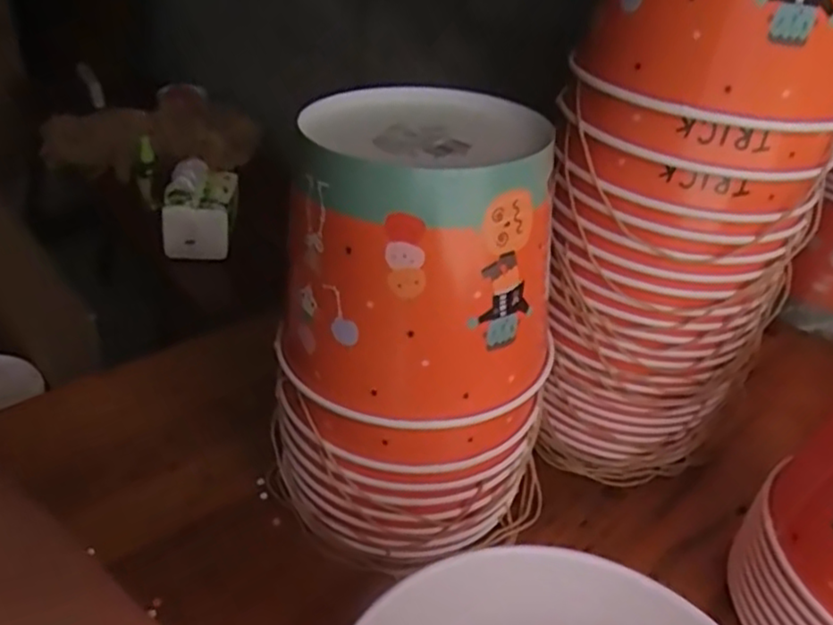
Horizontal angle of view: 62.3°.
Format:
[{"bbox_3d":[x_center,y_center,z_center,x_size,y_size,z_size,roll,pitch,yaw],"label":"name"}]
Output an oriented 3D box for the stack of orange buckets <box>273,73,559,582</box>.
[{"bbox_3d":[0.002,0.012,0.408,0.151,0.247,0.140,13,36,9],"label":"stack of orange buckets"}]

